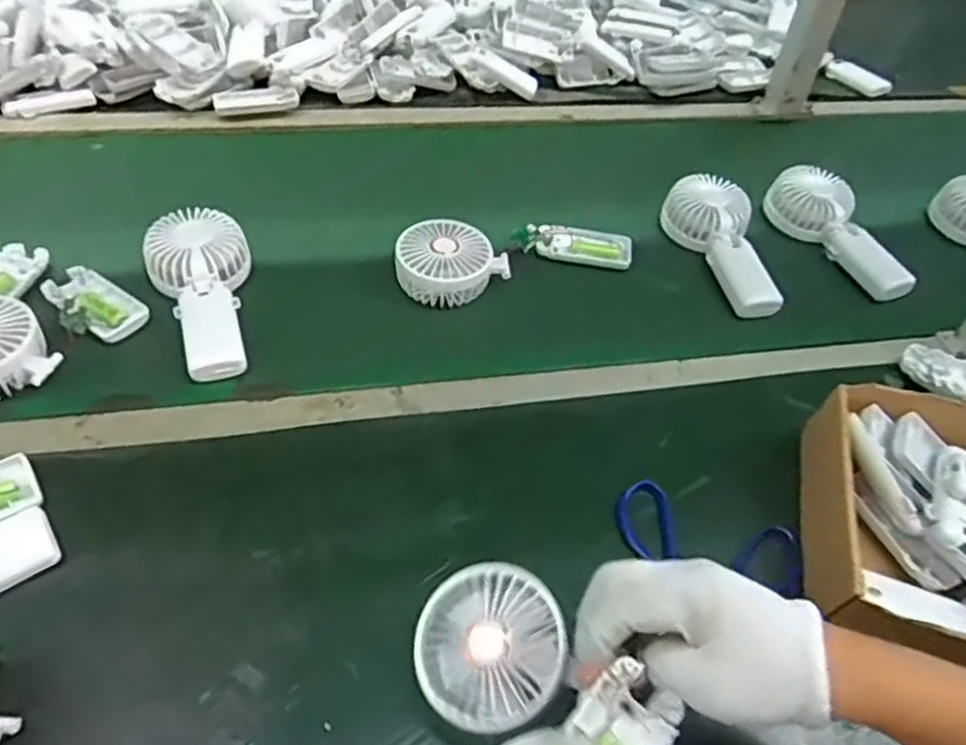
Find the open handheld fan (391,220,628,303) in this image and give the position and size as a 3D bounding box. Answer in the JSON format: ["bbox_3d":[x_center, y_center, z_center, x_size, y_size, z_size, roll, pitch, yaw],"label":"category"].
[{"bbox_3d":[0.032,-0.118,0.711,0.232,0.053,0.071,-15,53,-17],"label":"open handheld fan"}]

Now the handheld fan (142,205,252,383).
[{"bbox_3d":[-0.240,-0.074,0.642,0.084,0.035,0.183,-16,54,-18],"label":"handheld fan"}]

